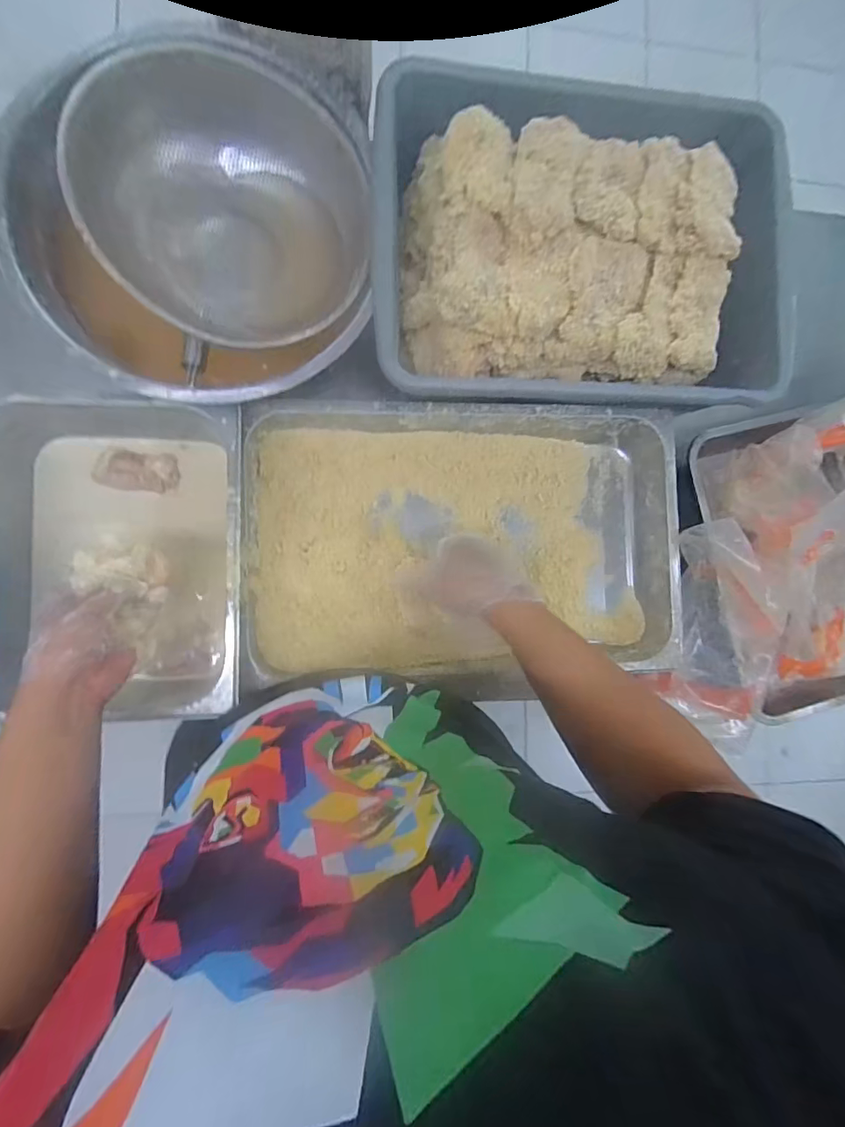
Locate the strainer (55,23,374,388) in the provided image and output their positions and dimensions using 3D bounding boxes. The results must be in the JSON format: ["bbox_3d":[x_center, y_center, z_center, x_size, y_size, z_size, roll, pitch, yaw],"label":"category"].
[{"bbox_3d":[-0.188,-0.347,0.516,0.248,0.168,0.281,-1,88,-7],"label":"strainer"}]

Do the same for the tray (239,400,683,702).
[{"bbox_3d":[0.054,-0.021,0.598,0.511,0.065,0.327,1,88,-7],"label":"tray"}]

